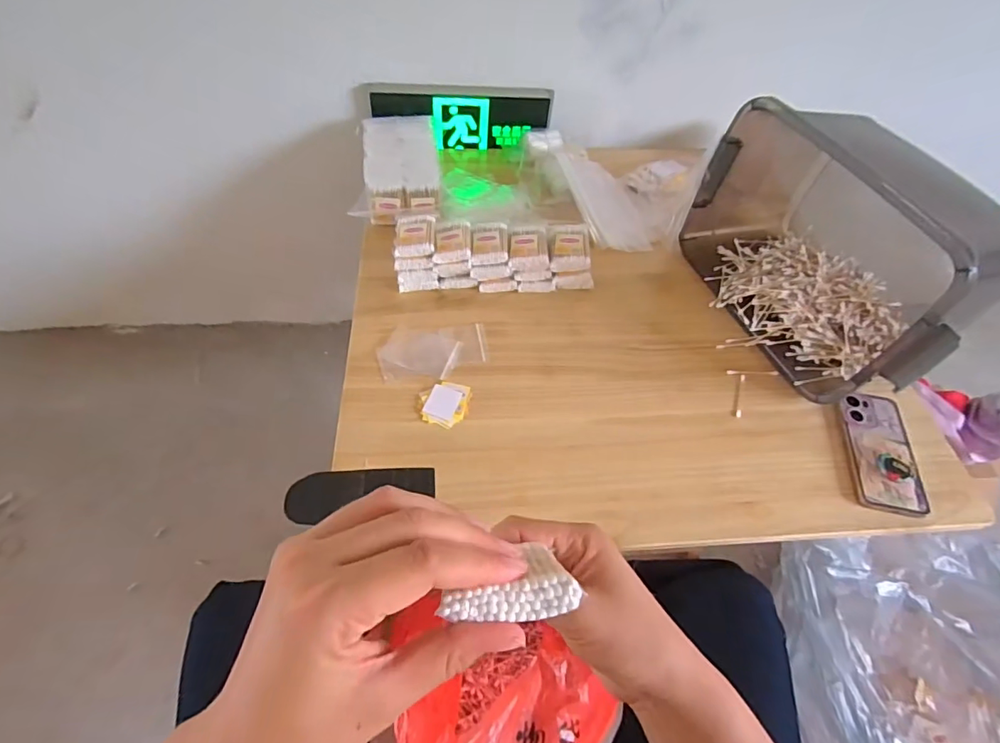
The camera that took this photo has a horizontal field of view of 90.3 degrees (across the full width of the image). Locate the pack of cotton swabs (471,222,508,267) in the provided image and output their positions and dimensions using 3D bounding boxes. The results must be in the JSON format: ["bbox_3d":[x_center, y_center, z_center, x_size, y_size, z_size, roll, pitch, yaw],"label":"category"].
[{"bbox_3d":[-0.015,-0.193,0.742,0.053,0.017,0.079,1,54,-3],"label":"pack of cotton swabs"}]

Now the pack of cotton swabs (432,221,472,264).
[{"bbox_3d":[-0.069,-0.192,0.736,0.052,0.017,0.071,2,54,-2],"label":"pack of cotton swabs"}]

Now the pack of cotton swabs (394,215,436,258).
[{"bbox_3d":[-0.125,-0.203,0.738,0.057,0.015,0.081,-1,54,-4],"label":"pack of cotton swabs"}]

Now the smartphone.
[{"bbox_3d":[0.477,0.098,0.621,0.075,0.012,0.160,11,54,5],"label":"smartphone"}]

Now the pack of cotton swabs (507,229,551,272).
[{"bbox_3d":[0.041,-0.182,0.740,0.058,0.025,0.070,-1,54,-5],"label":"pack of cotton swabs"}]

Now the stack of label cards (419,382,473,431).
[{"bbox_3d":[-0.071,0.041,0.637,0.062,0.011,0.060,8,54,2],"label":"stack of label cards"}]

